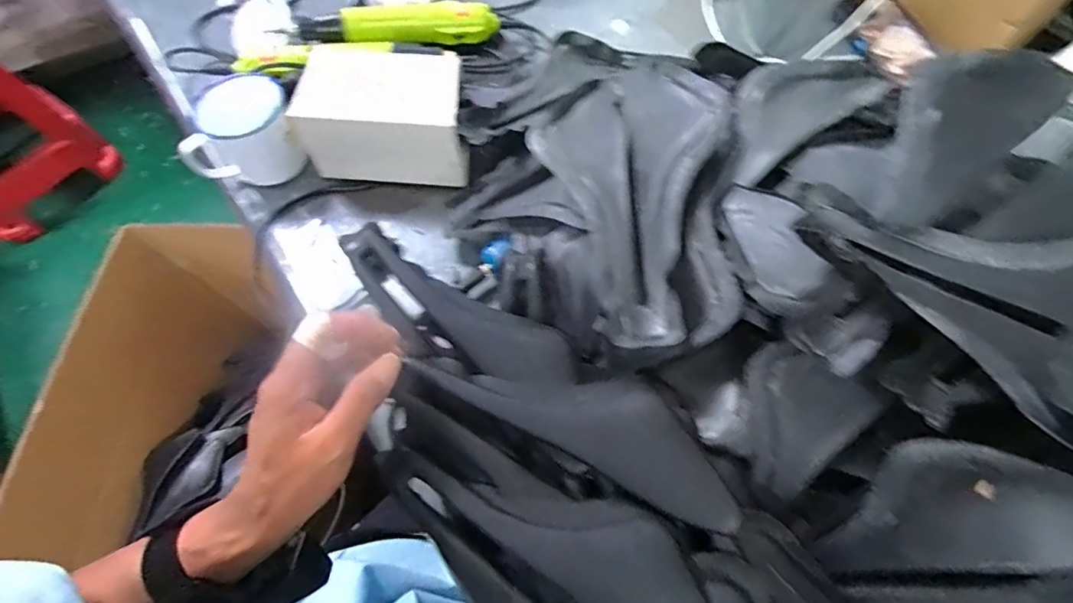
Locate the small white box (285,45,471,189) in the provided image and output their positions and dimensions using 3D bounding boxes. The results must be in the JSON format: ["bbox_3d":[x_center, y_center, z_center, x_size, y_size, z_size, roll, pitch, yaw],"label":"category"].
[{"bbox_3d":[-0.155,-0.189,0.541,0.160,0.095,0.102,0,65,1],"label":"small white box"}]

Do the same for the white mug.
[{"bbox_3d":[-0.305,-0.184,0.547,0.117,0.081,0.079,-8,65,-3],"label":"white mug"}]

